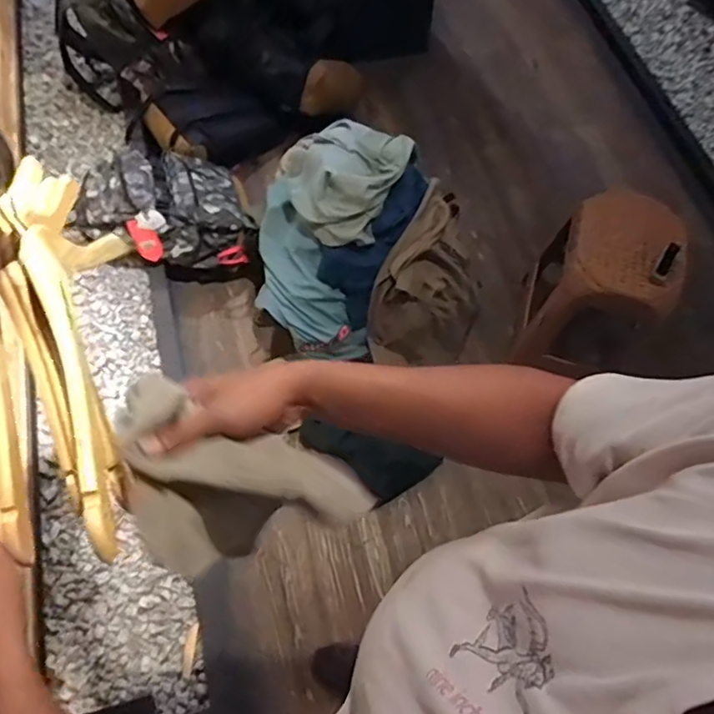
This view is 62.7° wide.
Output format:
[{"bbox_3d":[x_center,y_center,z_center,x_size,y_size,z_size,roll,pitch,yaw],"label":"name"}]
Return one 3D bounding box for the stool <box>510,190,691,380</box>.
[{"bbox_3d":[0.623,-0.193,1.513,0.286,0.374,0.384,21,65,8],"label":"stool"}]

